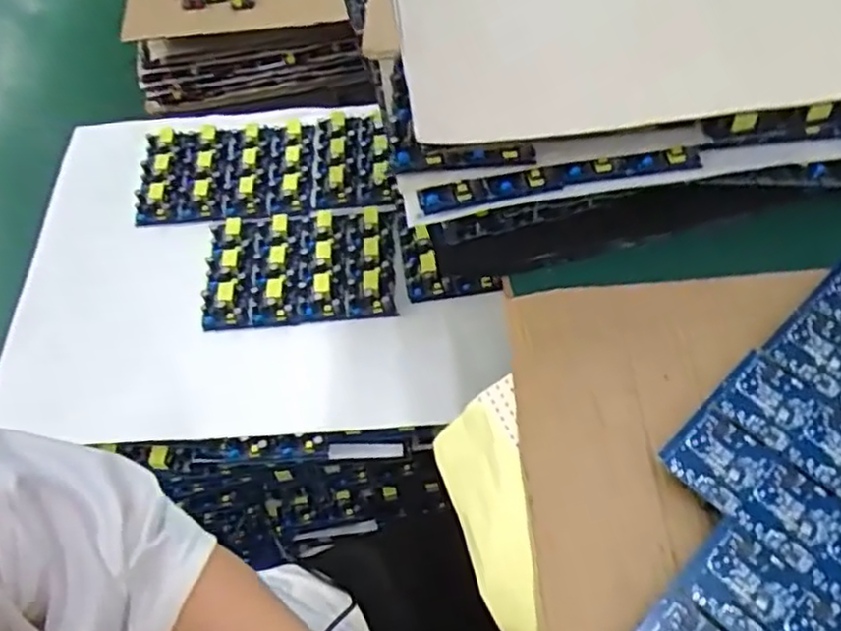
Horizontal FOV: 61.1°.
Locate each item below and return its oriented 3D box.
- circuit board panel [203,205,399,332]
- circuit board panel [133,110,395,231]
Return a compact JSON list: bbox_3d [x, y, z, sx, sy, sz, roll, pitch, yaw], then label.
[{"bbox_3d":[-0.121,-0.053,0.724,0.190,0.021,0.132,-4,57,1],"label":"circuit board panel"},{"bbox_3d":[-0.174,-0.168,0.798,0.276,0.021,0.145,-7,57,-1],"label":"circuit board panel"}]

